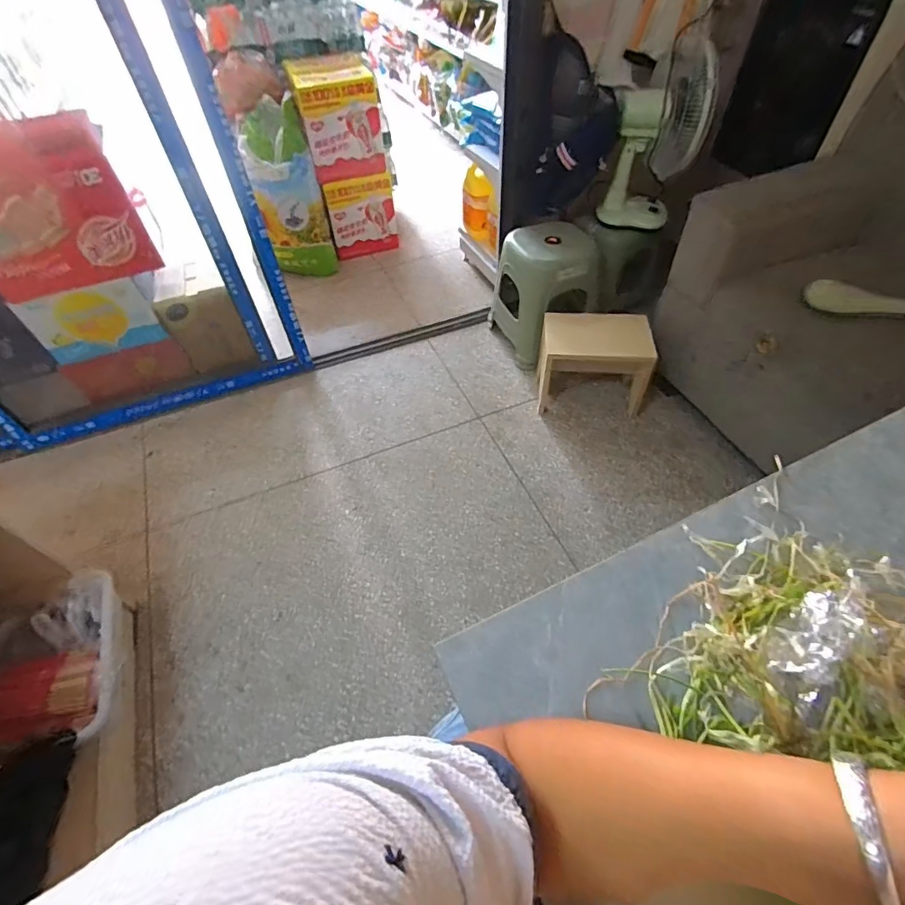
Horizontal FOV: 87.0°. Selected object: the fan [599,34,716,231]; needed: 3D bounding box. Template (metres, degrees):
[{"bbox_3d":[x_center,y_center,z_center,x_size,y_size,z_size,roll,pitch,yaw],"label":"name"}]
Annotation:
[{"bbox_3d":[0.638,-0.973,1.504,0.262,0.439,0.271,14,54,14],"label":"fan"}]

